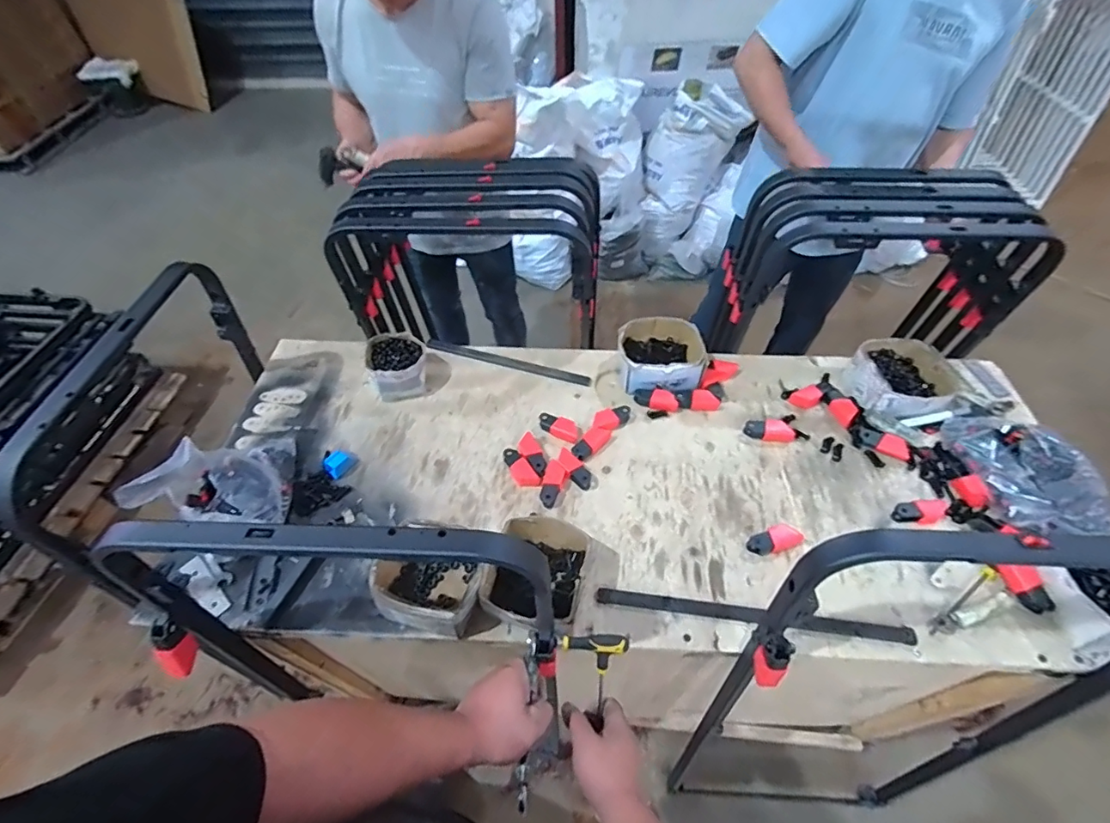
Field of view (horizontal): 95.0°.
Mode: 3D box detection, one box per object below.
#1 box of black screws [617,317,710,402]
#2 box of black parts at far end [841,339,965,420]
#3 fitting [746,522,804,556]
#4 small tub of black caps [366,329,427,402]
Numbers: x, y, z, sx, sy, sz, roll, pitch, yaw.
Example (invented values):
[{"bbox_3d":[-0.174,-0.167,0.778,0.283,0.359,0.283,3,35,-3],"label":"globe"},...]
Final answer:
[{"bbox_3d":[0.222,-0.114,1.078,0.179,0.077,0.178,4,49,4],"label":"box of black screws"},{"bbox_3d":[0.666,-0.071,0.999,0.159,0.060,0.178,-4,49,-4],"label":"box of black parts at far end"},{"bbox_3d":[0.354,0.202,0.813,0.089,0.032,0.042,-21,52,-17],"label":"fitting"},{"bbox_3d":[-0.321,-0.092,1.027,0.125,0.072,0.137,-8,49,-7],"label":"small tub of black caps"}]

